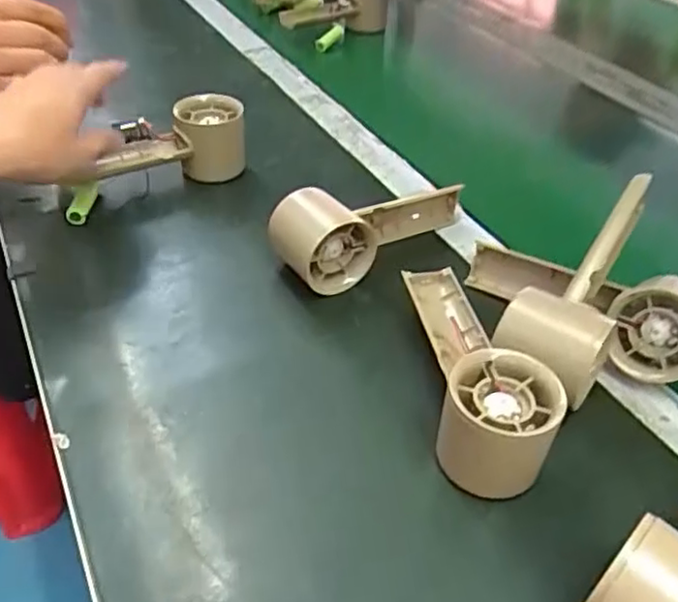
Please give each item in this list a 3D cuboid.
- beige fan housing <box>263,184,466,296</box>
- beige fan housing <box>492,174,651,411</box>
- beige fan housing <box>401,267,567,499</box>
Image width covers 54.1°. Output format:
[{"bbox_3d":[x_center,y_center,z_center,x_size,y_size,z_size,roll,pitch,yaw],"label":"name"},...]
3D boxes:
[{"bbox_3d":[0.025,-0.060,0.490,0.160,0.059,0.055,-28,49,-31],"label":"beige fan housing"},{"bbox_3d":[0.151,-0.009,0.410,0.056,0.052,0.151,26,61,24],"label":"beige fan housing"},{"bbox_3d":[0.071,0.033,0.382,0.062,0.059,0.162,-2,40,-6],"label":"beige fan housing"}]

